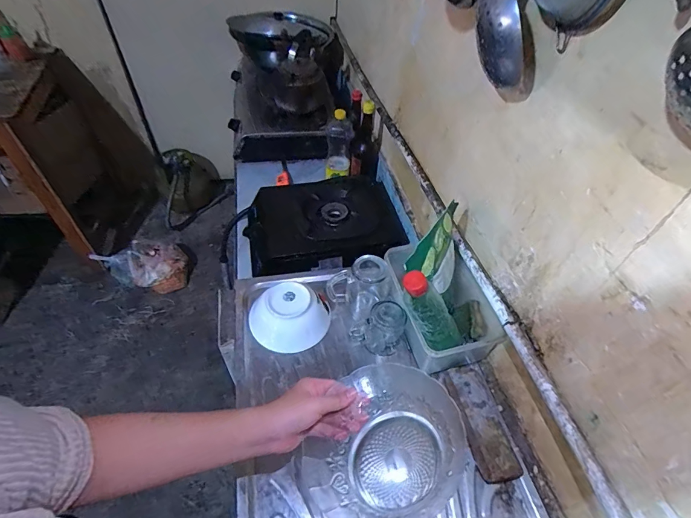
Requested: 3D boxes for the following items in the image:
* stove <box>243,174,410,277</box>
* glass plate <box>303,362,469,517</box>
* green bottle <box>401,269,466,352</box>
[{"bbox_3d":[-0.058,-0.111,1.015,0.400,0.089,0.274,-7,49,-9],"label":"stove"},{"bbox_3d":[0.061,0.262,0.487,0.205,0.041,0.237,-28,93,-8],"label":"glass plate"},{"bbox_3d":[0.132,0.082,0.592,0.050,0.175,0.050,-11,41,30],"label":"green bottle"}]

